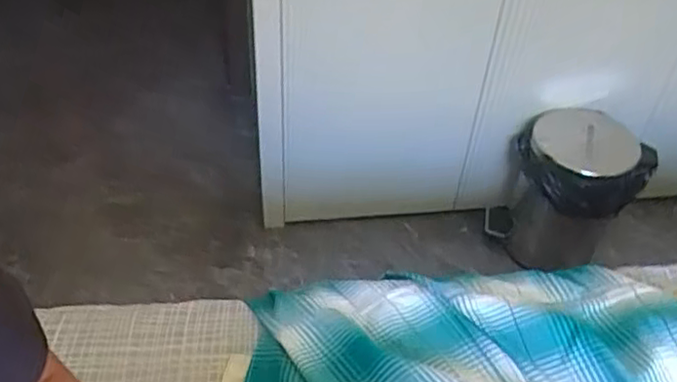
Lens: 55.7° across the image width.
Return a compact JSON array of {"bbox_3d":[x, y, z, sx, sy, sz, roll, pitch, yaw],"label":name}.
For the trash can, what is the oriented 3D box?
[{"bbox_3d":[0.487,0.008,1.441,0.308,0.308,0.236,-12,46,-16],"label":"trash can"}]

